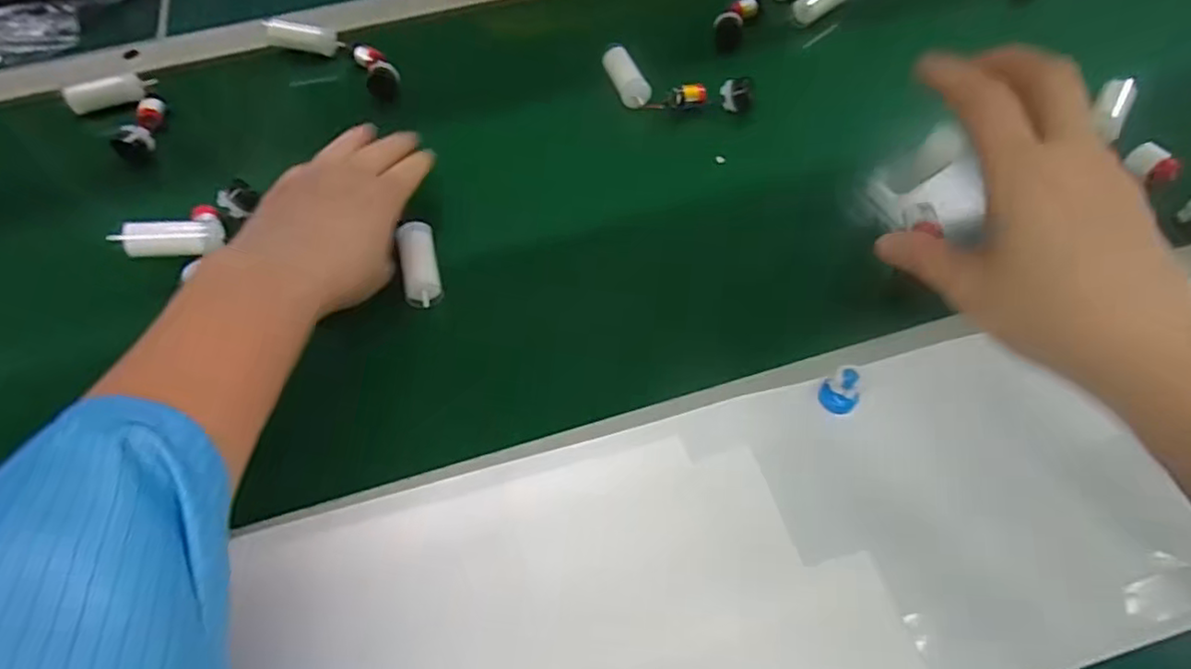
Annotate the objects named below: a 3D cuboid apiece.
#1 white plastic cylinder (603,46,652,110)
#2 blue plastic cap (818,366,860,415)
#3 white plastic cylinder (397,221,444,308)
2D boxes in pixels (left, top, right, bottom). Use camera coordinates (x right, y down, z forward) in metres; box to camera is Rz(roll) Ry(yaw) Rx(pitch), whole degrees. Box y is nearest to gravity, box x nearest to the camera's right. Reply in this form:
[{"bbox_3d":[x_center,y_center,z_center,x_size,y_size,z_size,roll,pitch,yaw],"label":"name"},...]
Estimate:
[{"bbox_3d":[0.021,-0.190,0.466,0.022,0.016,0.056,-21,59,-11],"label":"white plastic cylinder"},{"bbox_3d":[0.122,0.027,0.313,0.018,0.021,0.015,30,63,19],"label":"blue plastic cap"},{"bbox_3d":[-0.104,-0.042,0.375,0.020,0.017,0.054,-12,58,-6],"label":"white plastic cylinder"}]

